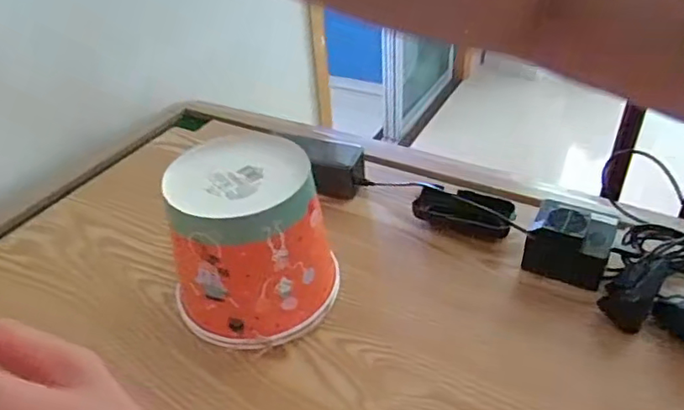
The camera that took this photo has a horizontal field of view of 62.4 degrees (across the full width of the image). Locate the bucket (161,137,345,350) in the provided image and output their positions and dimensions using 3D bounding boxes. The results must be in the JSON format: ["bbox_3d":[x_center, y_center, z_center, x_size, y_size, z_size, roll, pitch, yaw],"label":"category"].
[{"bbox_3d":[-0.080,0.031,0.537,0.144,0.143,0.144,-5,37,-4],"label":"bucket"}]

